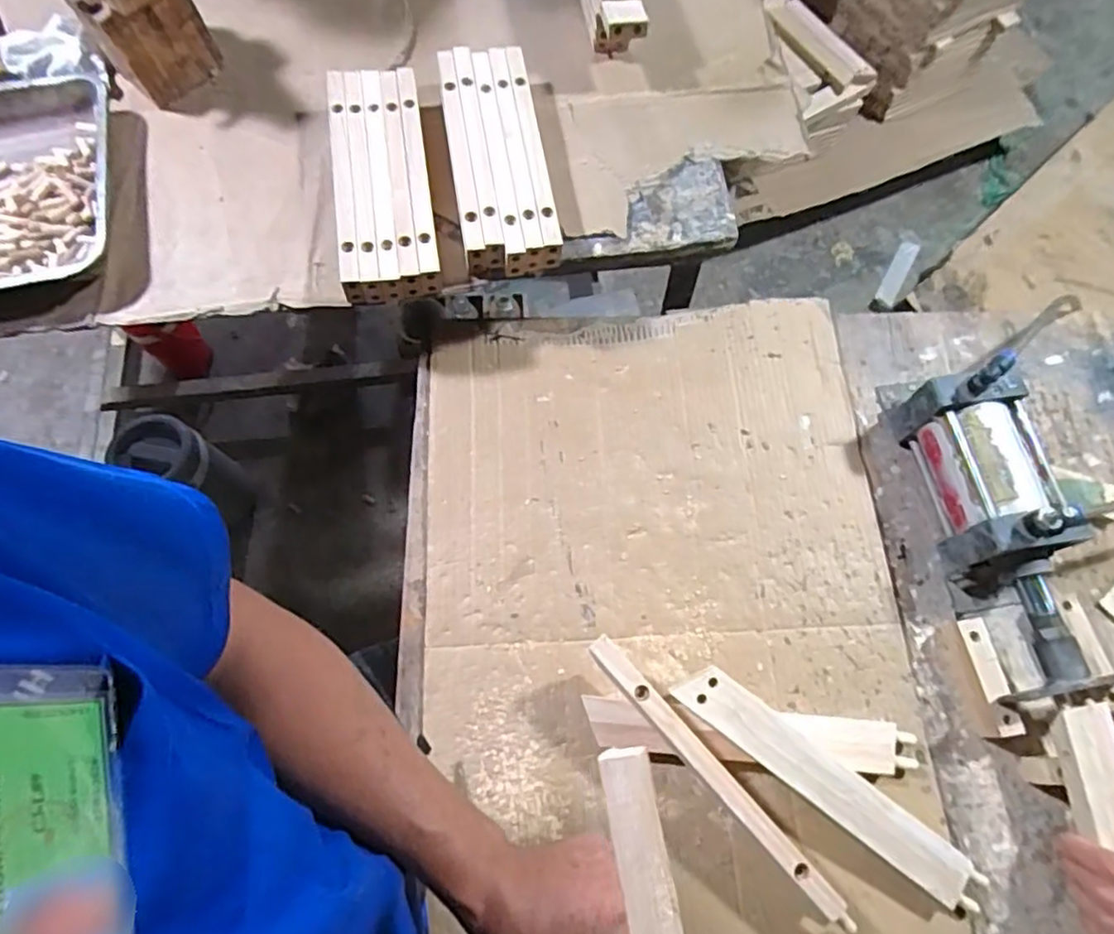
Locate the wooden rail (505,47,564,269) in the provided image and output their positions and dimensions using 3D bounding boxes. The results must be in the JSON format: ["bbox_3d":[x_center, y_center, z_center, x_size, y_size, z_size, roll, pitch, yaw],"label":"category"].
[{"bbox_3d":[-0.025,-0.350,0.734,0.025,0.047,0.271,-9,70,-3],"label":"wooden rail"}]

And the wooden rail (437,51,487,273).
[{"bbox_3d":[-0.109,-0.351,0.739,0.022,0.053,0.283,-9,70,-3],"label":"wooden rail"}]

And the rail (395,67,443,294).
[{"bbox_3d":[-0.152,-0.317,0.712,0.023,0.045,0.269,-9,70,-3],"label":"rail"}]

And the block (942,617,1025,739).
[{"bbox_3d":[0.410,0.203,0.632,0.024,0.040,0.107,-7,71,-2],"label":"block"}]

